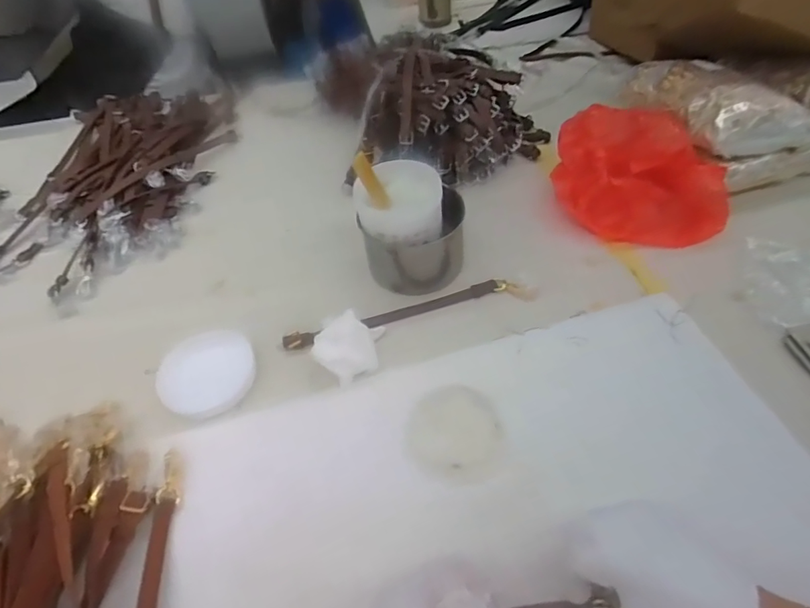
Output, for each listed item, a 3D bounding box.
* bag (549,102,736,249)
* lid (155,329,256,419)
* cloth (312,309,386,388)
[{"bbox_3d":[0.334,-0.186,0.704,0.214,0.127,0.188,-2,50,4],"label":"bag"},{"bbox_3d":[-0.234,0.083,0.579,0.111,0.022,0.096,-31,72,-18],"label":"lid"},{"bbox_3d":[-0.060,0.047,0.579,0.064,0.046,0.094,25,57,24],"label":"cloth"}]

